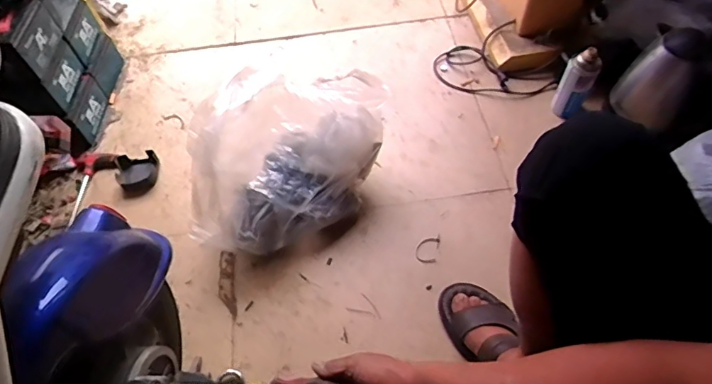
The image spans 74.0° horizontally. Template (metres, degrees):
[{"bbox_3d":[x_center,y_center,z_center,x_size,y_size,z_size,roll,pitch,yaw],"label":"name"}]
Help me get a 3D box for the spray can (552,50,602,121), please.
[{"bbox_3d":[0.481,-0.234,1.040,0.066,0.164,0.050,28,63,19],"label":"spray can"}]

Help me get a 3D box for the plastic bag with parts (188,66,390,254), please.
[{"bbox_3d":[-0.139,-0.073,0.919,0.409,0.194,0.262,-25,60,-13],"label":"plastic bag with parts"}]

